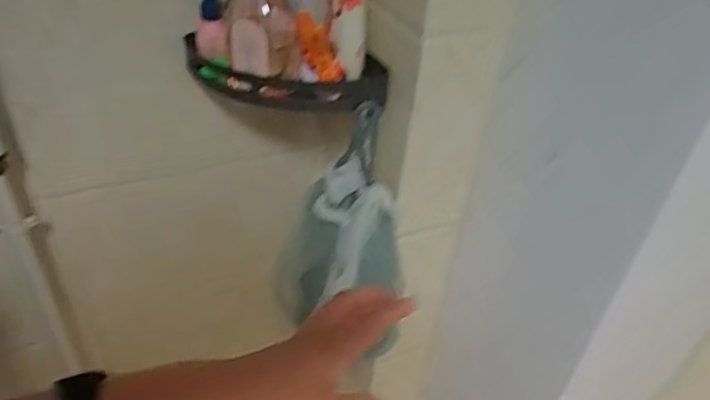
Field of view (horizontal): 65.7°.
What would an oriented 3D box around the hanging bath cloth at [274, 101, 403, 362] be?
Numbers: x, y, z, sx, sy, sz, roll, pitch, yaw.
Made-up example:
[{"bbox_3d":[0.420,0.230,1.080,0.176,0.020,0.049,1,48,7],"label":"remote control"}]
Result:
[{"bbox_3d":[-0.020,0.062,0.757,0.181,0.368,0.106,5,38,-1],"label":"hanging bath cloth"}]

